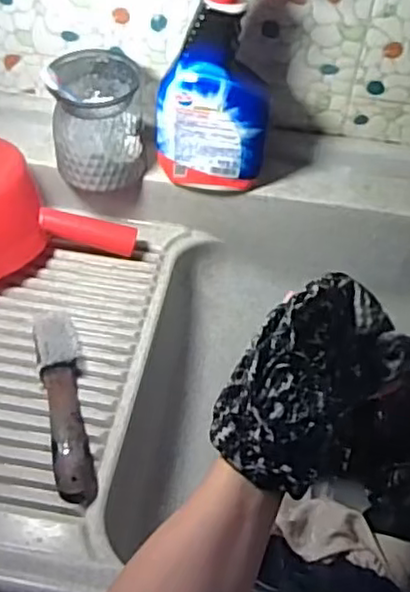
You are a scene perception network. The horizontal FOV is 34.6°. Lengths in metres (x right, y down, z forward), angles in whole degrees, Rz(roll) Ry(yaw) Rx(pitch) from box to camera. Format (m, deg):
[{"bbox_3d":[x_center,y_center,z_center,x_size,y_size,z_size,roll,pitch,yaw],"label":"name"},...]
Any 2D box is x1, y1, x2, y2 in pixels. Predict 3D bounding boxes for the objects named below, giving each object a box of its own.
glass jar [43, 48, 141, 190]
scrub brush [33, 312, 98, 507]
[{"bbox_3d":[-0.123,-0.198,0.750,0.097,0.114,0.105,2,50,-2],"label":"glass jar"},{"bbox_3d":[-0.131,0.102,0.628,0.040,0.037,0.204,-11,52,-12],"label":"scrub brush"}]

